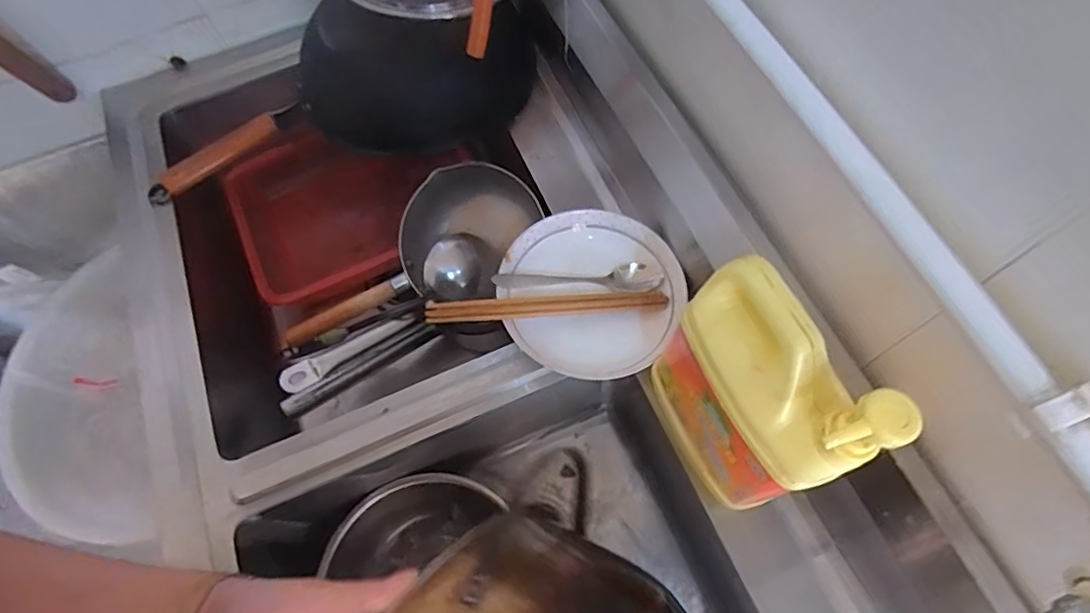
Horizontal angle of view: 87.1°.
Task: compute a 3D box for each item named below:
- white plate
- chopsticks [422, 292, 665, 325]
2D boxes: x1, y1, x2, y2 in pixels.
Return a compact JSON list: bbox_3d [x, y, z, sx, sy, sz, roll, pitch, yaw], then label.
[{"bbox_3d":[0.050,-0.016,0.593,0.180,0.027,0.180,0,77,-2],"label":"white plate"},{"bbox_3d":[0.005,-0.002,0.567,0.239,0.015,0.025,-4,65,-12],"label":"chopsticks"}]

